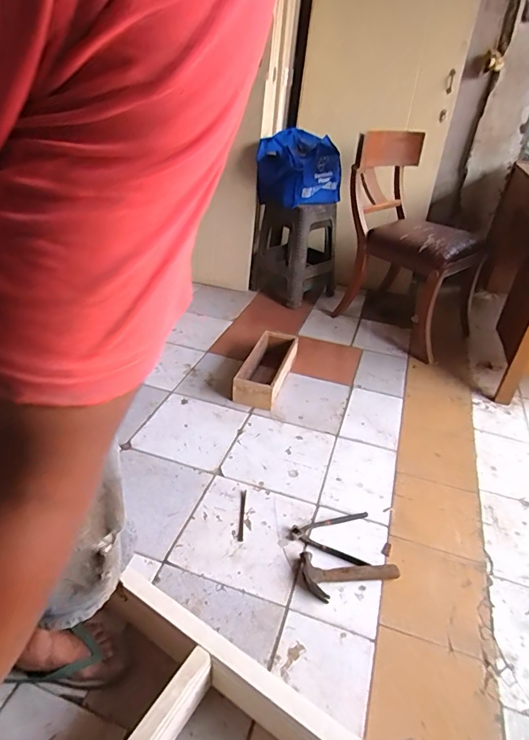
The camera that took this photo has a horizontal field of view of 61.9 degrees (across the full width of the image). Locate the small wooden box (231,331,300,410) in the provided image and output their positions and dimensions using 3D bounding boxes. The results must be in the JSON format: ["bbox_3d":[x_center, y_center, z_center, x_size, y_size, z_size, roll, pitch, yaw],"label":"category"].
[{"bbox_3d":[0.010,-0.007,1.752,0.179,0.114,0.395,11,34,10],"label":"small wooden box"}]

